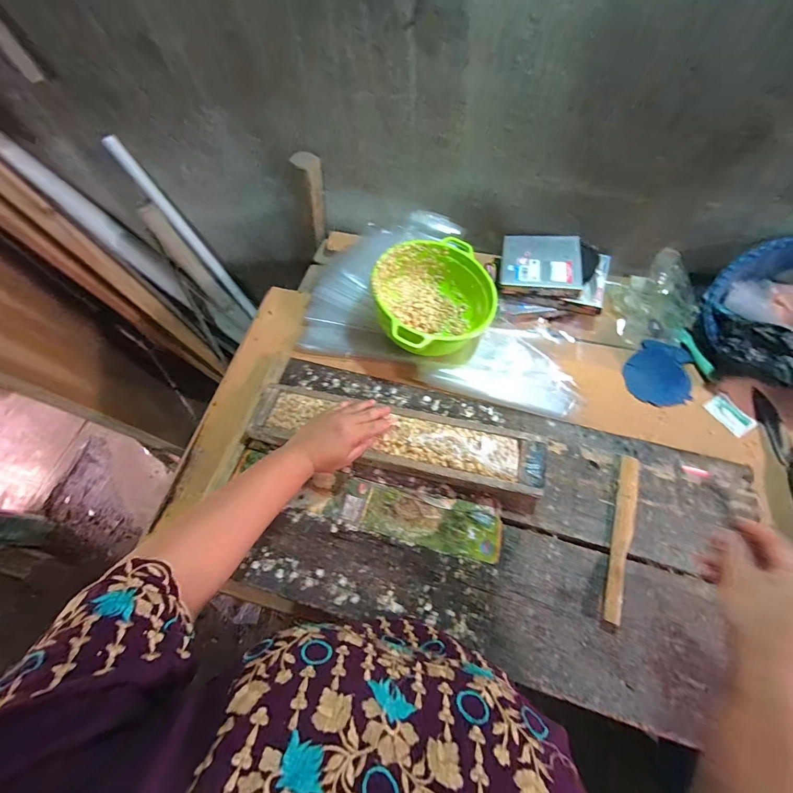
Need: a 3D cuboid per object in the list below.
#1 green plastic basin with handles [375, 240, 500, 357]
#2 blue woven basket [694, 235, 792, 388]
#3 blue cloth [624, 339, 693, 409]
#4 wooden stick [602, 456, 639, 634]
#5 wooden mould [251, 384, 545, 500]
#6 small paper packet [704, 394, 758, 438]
[{"bbox_3d":[0.065,-0.168,0.630,0.199,0.105,0.200,-1,63,2],"label":"green plastic basin with handles"},{"bbox_3d":[0.613,-0.113,0.572,0.206,0.128,0.239,-26,66,-6],"label":"blue woven basket"},{"bbox_3d":[0.460,-0.041,0.633,0.100,0.013,0.132,22,66,13],"label":"blue cloth"},{"bbox_3d":[0.301,0.183,0.476,0.028,0.012,0.228,18,66,12],"label":"wooden stick"},{"bbox_3d":[-0.004,0.061,0.533,0.424,0.033,0.096,11,64,8],"label":"wooden mould"},{"bbox_3d":[0.551,0.030,0.595,0.048,0.008,0.067,-30,67,-8],"label":"small paper packet"}]

